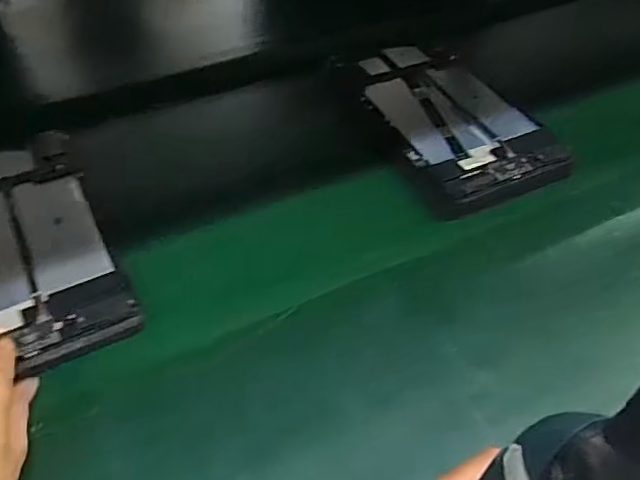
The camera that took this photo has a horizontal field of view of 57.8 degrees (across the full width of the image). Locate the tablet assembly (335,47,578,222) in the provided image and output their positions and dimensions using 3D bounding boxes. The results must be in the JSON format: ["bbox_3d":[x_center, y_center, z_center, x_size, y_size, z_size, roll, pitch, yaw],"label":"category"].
[{"bbox_3d":[0.129,-0.124,0.587,0.146,0.026,0.250,-16,51,-16],"label":"tablet assembly"}]

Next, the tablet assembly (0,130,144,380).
[{"bbox_3d":[-0.247,0.006,0.455,0.145,0.012,0.231,-22,53,-20],"label":"tablet assembly"}]

